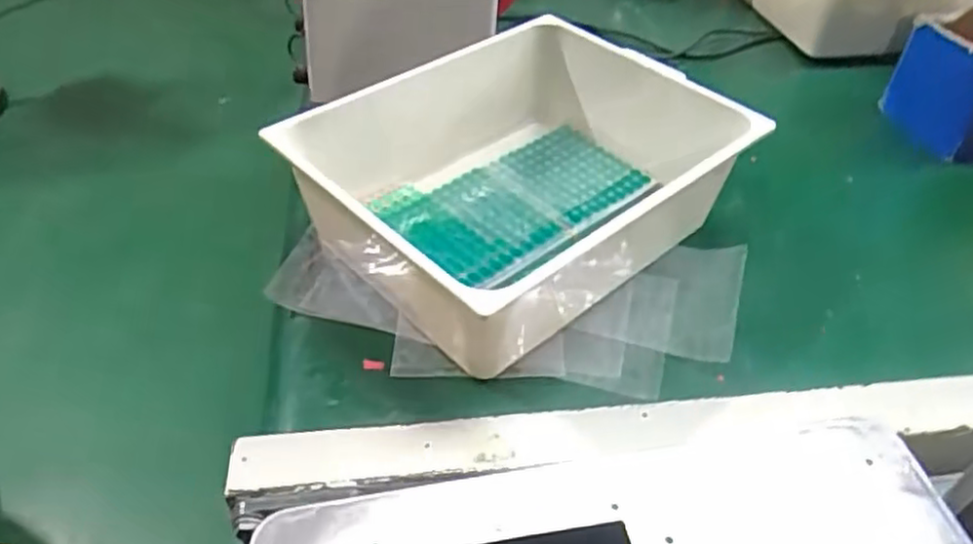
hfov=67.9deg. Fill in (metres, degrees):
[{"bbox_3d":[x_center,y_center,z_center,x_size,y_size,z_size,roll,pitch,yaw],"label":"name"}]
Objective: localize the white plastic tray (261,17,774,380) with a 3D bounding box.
[{"bbox_3d":[0.044,-0.104,0.672,0.396,0.118,0.280,-33,54,-29],"label":"white plastic tray"}]

